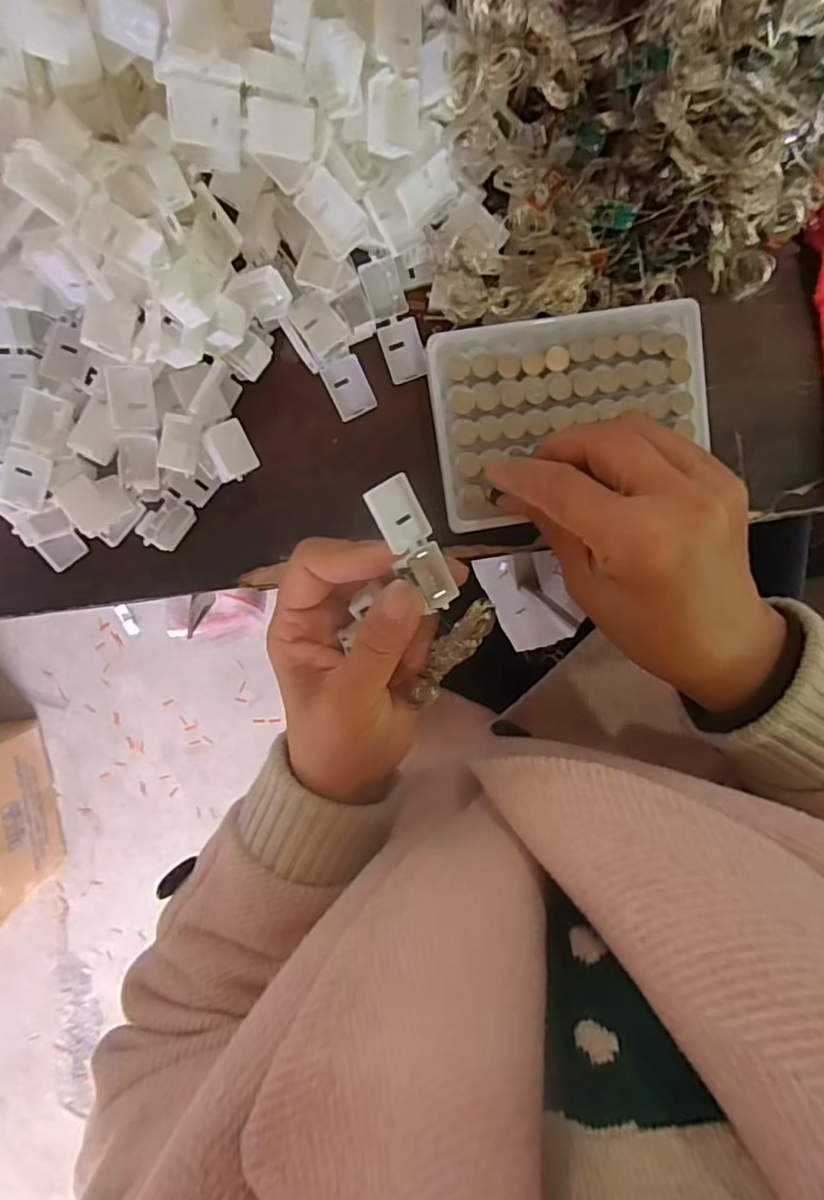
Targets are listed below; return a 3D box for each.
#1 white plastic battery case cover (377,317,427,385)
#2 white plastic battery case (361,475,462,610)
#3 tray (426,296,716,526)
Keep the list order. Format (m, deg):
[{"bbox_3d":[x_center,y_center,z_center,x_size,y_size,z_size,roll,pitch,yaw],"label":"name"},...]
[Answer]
[{"bbox_3d":[-0.004,-0.124,0.290,0.019,0.004,0.028,-19,113,-1],"label":"white plastic battery case cover"},{"bbox_3d":[0.000,-0.022,0.237,0.020,0.011,0.054,-37,108,-23],"label":"white plastic battery case"},{"bbox_3d":[0.077,-0.090,0.283,0.129,0.012,0.094,-8,94,1],"label":"tray"}]

